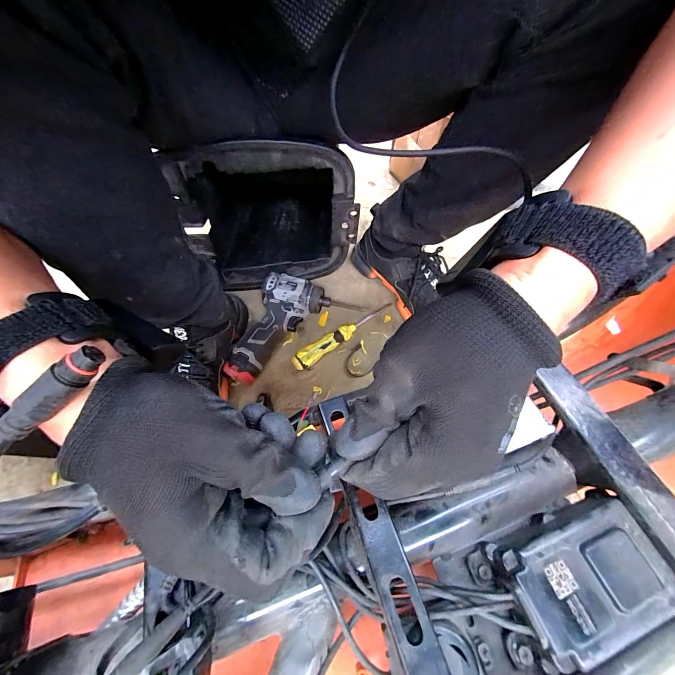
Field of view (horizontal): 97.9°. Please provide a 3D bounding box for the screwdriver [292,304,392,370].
[{"bbox_3d":[0.011,-0.006,0.502,0.198,0.028,0.025,-35,70,-14],"label":"screwdriver"}]

